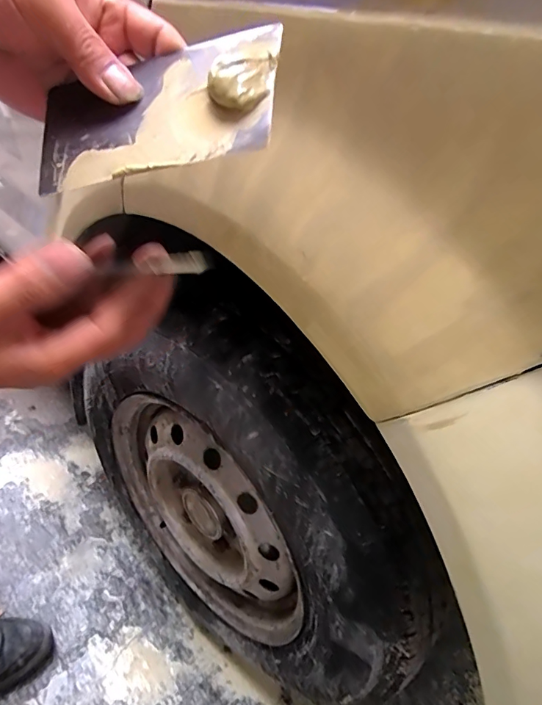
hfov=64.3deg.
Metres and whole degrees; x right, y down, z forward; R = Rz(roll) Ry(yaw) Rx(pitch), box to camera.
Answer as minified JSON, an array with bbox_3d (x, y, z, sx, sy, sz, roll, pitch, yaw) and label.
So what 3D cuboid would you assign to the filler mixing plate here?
[{"bbox_3d":[-0.062,-0.128,0.224,0.132,0.013,0.071,-7,74,12],"label":"filler mixing plate"}]

